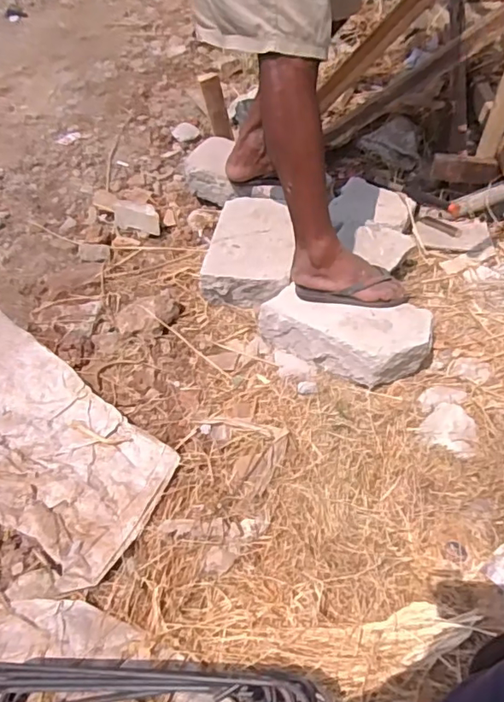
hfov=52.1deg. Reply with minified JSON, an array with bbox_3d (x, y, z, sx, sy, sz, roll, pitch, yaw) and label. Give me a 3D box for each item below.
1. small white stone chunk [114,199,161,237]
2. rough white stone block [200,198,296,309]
[{"bbox_3d":[-0.316,-0.362,1.405,0.138,0.057,0.067,14,48,14],"label":"small white stone chunk"},{"bbox_3d":[0.006,-0.243,1.239,0.197,0.090,0.306,6,47,6],"label":"rough white stone block"}]

